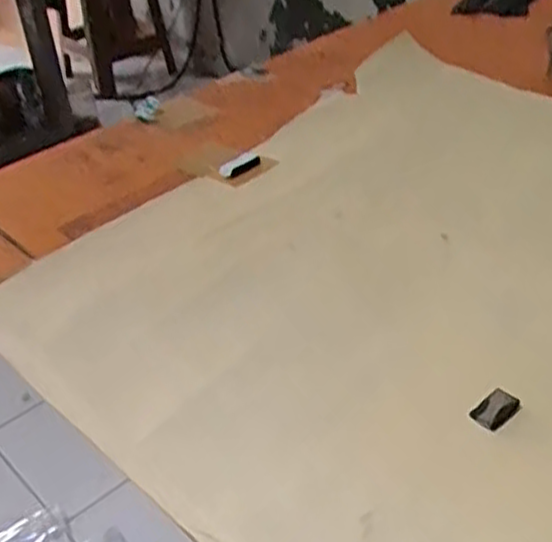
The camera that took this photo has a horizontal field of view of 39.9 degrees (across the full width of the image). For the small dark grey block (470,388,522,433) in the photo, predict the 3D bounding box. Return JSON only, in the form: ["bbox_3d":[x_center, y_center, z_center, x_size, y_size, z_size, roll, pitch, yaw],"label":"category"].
[{"bbox_3d":[0.105,0.066,0.362,0.024,0.004,0.016,-30,41,-28],"label":"small dark grey block"}]

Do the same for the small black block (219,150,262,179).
[{"bbox_3d":[-0.027,-0.084,0.604,0.016,0.010,0.037,26,47,38],"label":"small black block"}]

